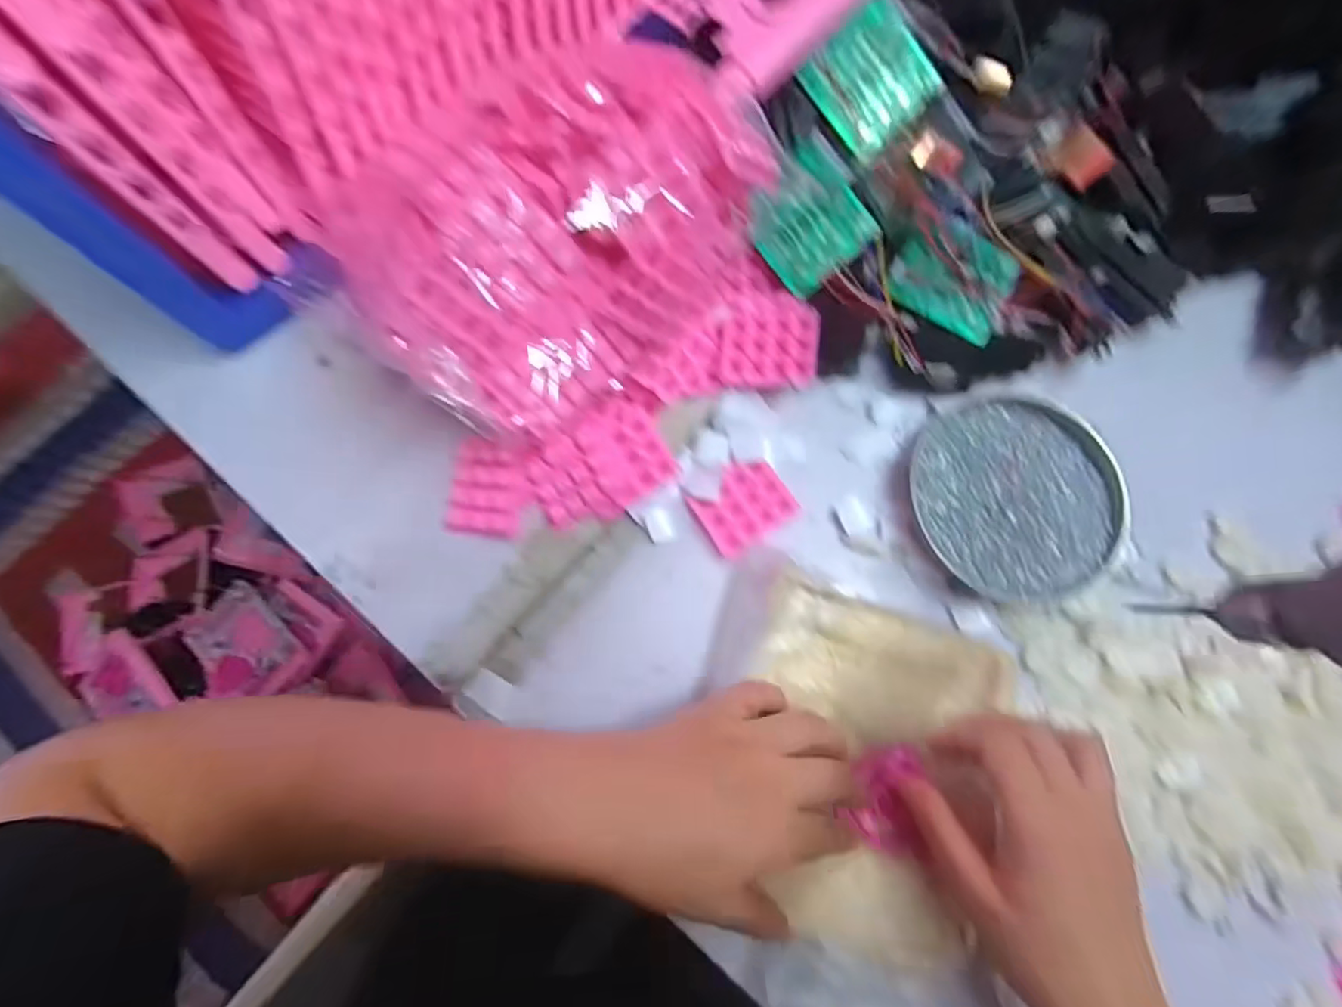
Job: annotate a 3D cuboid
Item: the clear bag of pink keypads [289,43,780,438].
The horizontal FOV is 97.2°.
[{"bbox_3d":[-0.060,-0.143,0.340,0.143,0.108,0.228,43,80,8],"label":"clear bag of pink keypads"}]

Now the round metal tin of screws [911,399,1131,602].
[{"bbox_3d":[0.226,-0.005,0.383,0.126,0.016,0.126,0,77,-2],"label":"round metal tin of screws"}]

